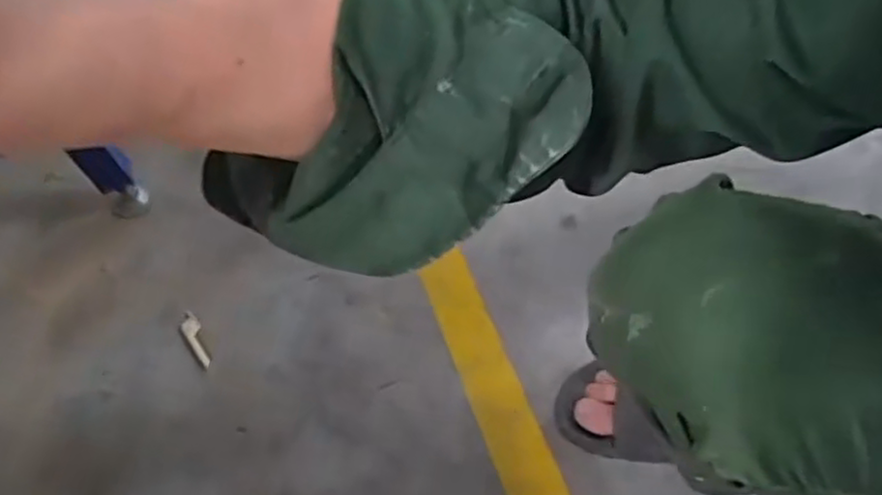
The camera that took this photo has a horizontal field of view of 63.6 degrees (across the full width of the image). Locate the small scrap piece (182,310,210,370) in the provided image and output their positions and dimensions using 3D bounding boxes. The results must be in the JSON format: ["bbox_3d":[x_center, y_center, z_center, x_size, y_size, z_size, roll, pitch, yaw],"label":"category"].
[{"bbox_3d":[-0.275,0.103,0.804,0.022,0.008,0.081,-34,61,-17],"label":"small scrap piece"}]

